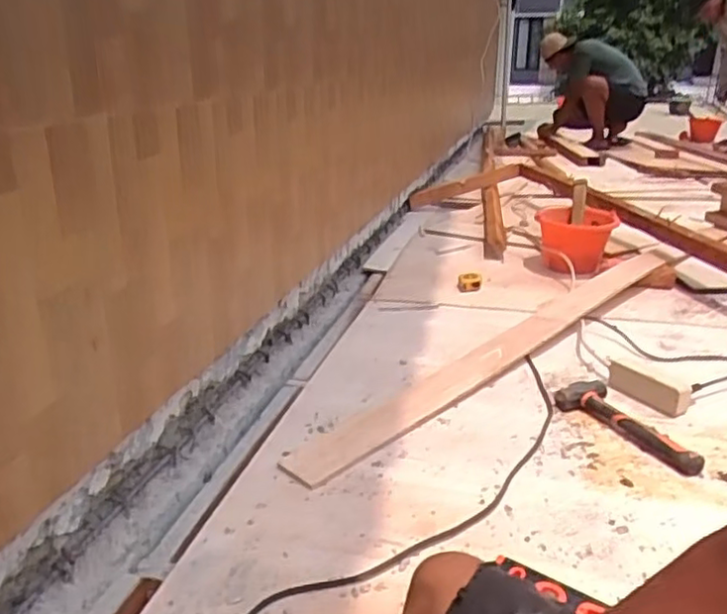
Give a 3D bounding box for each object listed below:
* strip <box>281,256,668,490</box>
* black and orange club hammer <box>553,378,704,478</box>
[{"bbox_3d":[0.346,0.067,1.474,0.118,0.020,1.325,20,33,40],"label":"strip"},{"bbox_3d":[0.474,0.206,1.161,0.103,0.034,0.273,-13,27,-29],"label":"black and orange club hammer"}]

